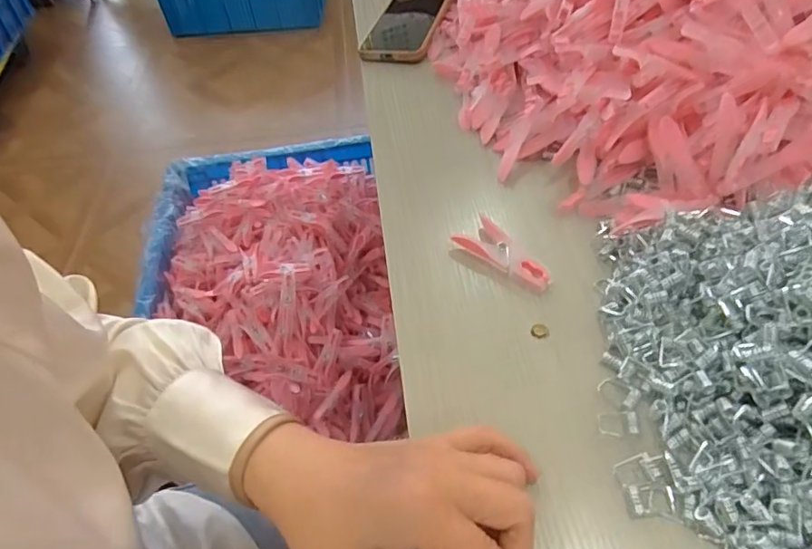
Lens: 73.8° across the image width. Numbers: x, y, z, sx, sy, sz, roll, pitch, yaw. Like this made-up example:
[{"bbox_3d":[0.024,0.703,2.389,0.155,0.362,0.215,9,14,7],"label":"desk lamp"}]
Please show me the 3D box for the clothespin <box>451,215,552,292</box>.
[{"bbox_3d":[0.076,-0.016,0.401,0.075,0.016,0.037,30,58,27],"label":"clothespin"}]

